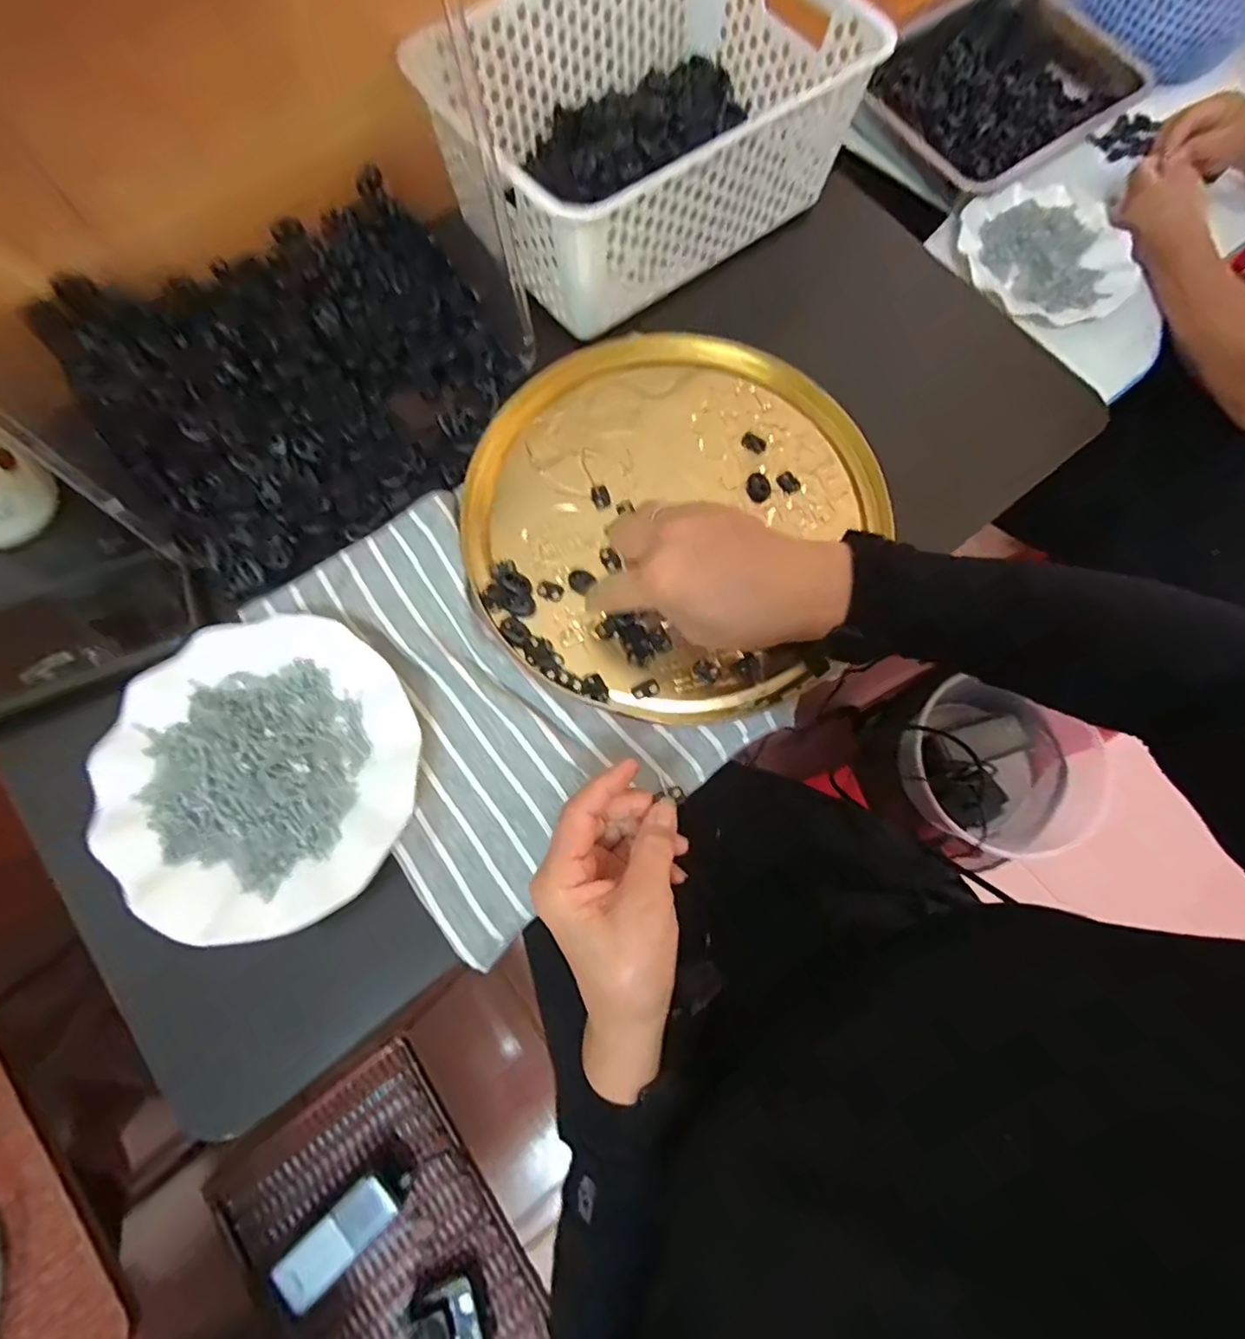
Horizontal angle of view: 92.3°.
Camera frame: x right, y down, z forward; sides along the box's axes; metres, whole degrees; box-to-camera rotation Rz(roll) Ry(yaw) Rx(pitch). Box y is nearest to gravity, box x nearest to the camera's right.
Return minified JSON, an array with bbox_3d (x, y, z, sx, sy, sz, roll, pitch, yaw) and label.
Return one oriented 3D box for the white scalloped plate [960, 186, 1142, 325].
[{"bbox_3d":[0.451,-0.445,0.635,0.175,0.013,0.175,1,74,-2],"label":"white scalloped plate"}]

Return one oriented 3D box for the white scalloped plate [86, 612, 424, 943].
[{"bbox_3d":[-0.216,0.060,0.363,0.173,0.022,0.180,1,74,-2],"label":"white scalloped plate"}]

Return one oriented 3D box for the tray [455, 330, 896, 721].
[{"bbox_3d":[0.030,-0.115,0.428,0.279,0.015,0.288,1,74,-2],"label":"tray"}]

